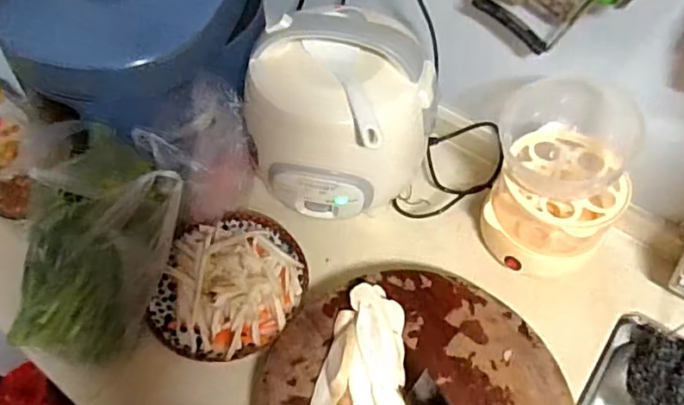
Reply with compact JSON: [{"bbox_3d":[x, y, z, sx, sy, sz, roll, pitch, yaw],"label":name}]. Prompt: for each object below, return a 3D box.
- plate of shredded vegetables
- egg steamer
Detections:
[{"bbox_3d":[-0.134,0.086,0.664,0.174,0.070,0.186,0,55,0],"label":"plate of shredded vegetables"},{"bbox_3d":[0.260,-0.023,0.675,0.146,0.160,0.175,28,60,18],"label":"egg steamer"}]

